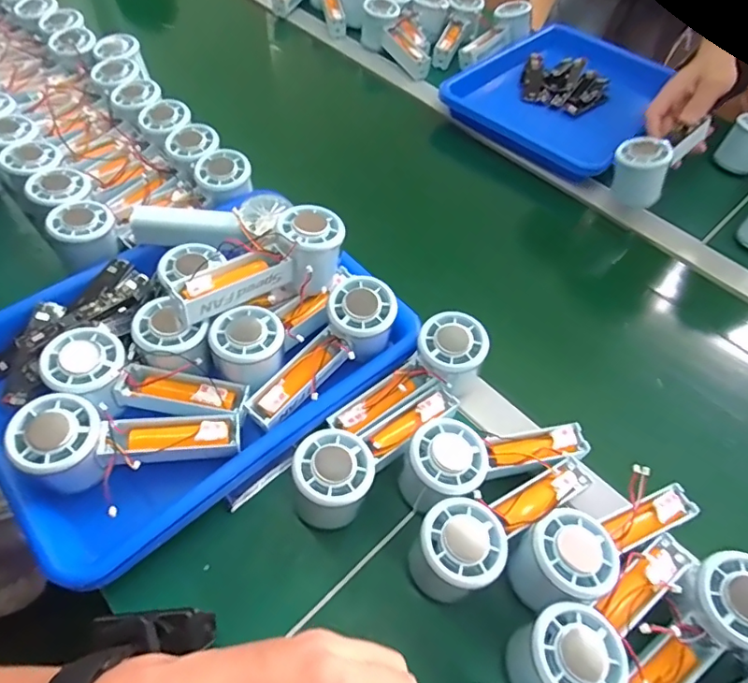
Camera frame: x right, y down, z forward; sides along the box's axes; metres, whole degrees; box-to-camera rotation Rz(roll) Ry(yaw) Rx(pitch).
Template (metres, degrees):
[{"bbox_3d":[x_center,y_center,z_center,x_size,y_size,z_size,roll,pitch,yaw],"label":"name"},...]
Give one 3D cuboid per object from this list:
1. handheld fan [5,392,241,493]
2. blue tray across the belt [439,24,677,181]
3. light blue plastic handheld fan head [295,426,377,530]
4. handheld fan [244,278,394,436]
[{"bbox_3d":[-0.180,0.079,0.392,0.152,0.051,0.060,3,53,-19],"label":"handheld fan"},{"bbox_3d":[0.291,-0.382,0.793,0.247,0.036,0.373,33,59,18],"label":"blue tray across the belt"},{"bbox_3d":[-0.030,0.105,0.398,0.055,0.062,0.057,2,54,-3],"label":"light blue plastic handheld fan head"},{"bbox_3d":[-0.040,0.013,0.446,0.049,0.047,0.151,38,76,21],"label":"handheld fan"}]

